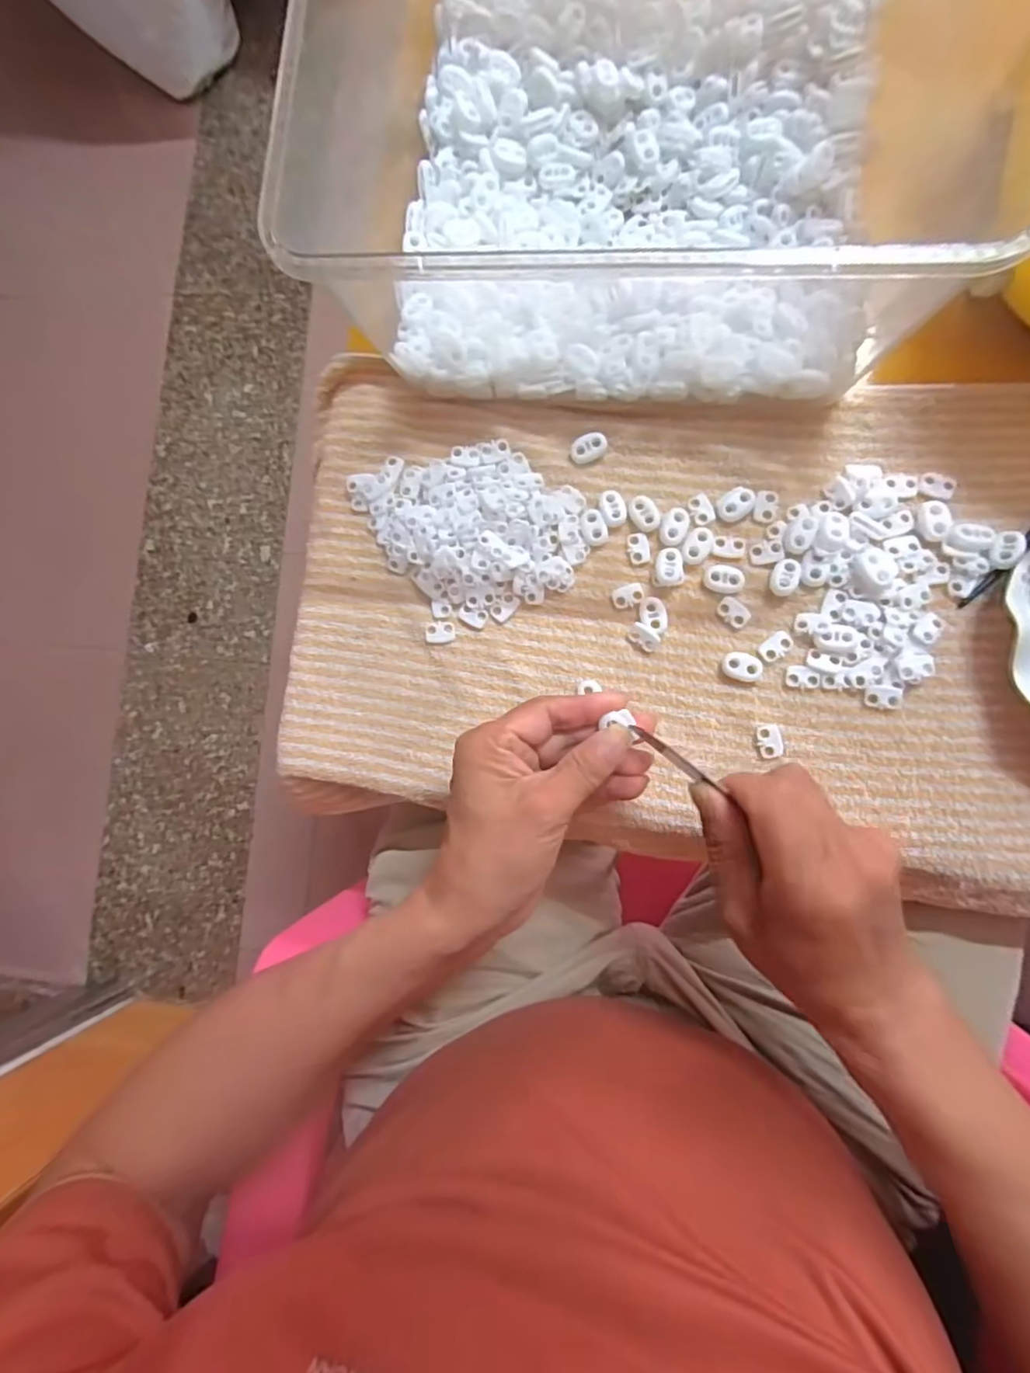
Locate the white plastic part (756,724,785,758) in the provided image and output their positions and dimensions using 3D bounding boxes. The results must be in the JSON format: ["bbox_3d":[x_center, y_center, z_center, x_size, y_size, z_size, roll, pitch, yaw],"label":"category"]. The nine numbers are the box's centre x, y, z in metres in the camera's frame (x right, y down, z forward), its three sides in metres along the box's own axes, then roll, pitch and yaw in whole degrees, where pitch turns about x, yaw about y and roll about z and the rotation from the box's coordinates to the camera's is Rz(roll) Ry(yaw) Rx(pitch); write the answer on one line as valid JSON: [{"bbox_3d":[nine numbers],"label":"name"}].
[{"bbox_3d":[0.143,0.031,0.340,0.014,0.004,0.018,-4,84,8],"label":"white plastic part"}]

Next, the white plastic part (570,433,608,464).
[{"bbox_3d":[0.045,-0.144,0.365,0.022,0.007,0.014,-24,82,5],"label":"white plastic part"}]

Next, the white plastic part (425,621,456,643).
[{"bbox_3d":[-0.046,-0.033,0.371,0.018,0.004,0.013,-4,84,8],"label":"white plastic part"}]

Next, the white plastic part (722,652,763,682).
[{"bbox_3d":[0.129,-0.011,0.344,0.022,0.007,0.015,20,88,9],"label":"white plastic part"}]

